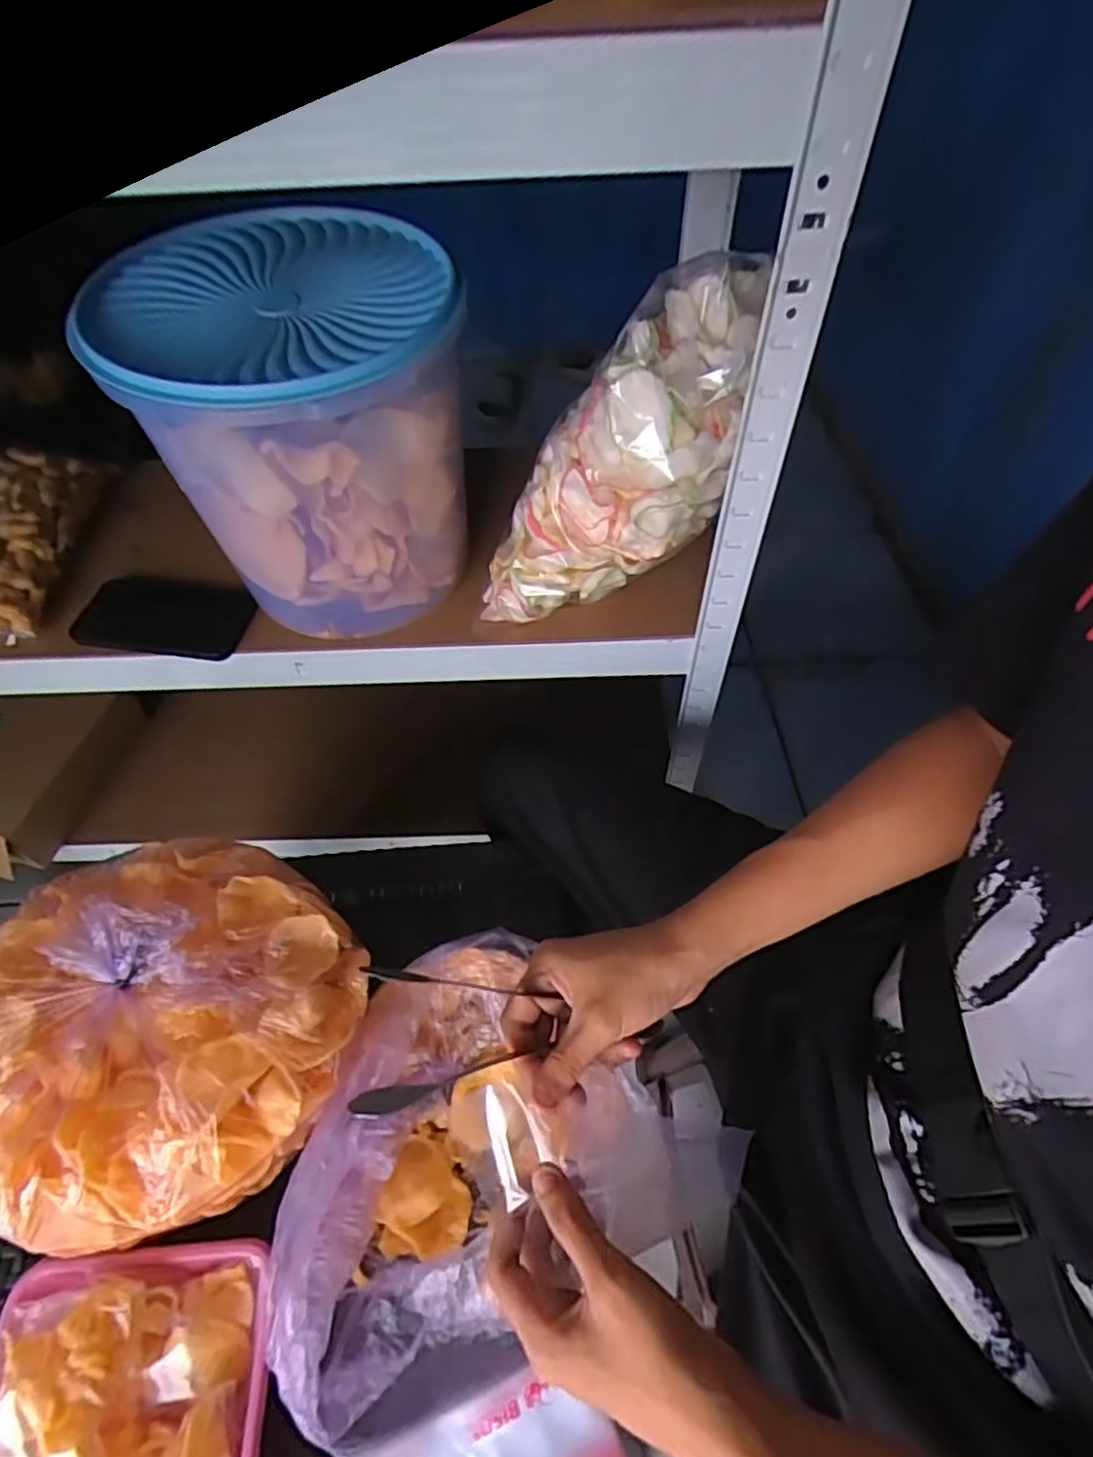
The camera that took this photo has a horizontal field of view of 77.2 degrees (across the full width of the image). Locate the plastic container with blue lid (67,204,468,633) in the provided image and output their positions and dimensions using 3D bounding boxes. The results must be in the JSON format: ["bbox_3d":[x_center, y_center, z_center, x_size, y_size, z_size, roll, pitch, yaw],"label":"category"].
[{"bbox_3d":[-0.184,-0.234,0.572,0.233,0.247,0.252,-4,55,-1],"label":"plastic container with blue lid"}]

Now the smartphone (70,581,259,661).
[{"bbox_3d":[-0.349,-0.103,0.628,0.150,0.016,0.080,10,60,5],"label":"smartphone"}]

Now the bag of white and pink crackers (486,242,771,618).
[{"bbox_3d":[0.058,-0.185,0.522,0.117,0.316,0.109,15,50,-26],"label":"bag of white and pink crackers"}]

